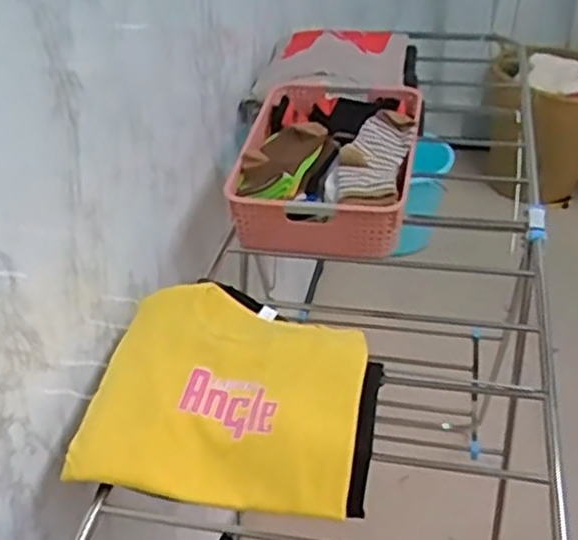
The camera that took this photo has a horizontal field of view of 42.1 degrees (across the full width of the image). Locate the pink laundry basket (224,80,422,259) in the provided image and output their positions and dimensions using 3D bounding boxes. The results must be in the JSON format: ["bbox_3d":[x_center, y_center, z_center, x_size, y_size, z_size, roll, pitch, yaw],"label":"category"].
[{"bbox_3d":[0.068,-0.179,1.169,0.251,0.107,0.393,6,38,11],"label":"pink laundry basket"}]

